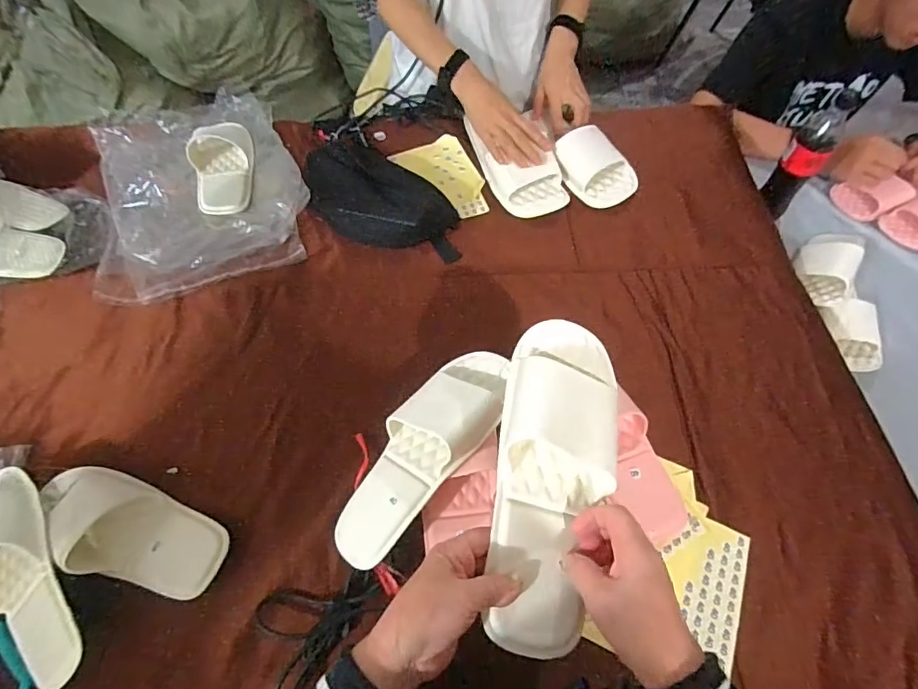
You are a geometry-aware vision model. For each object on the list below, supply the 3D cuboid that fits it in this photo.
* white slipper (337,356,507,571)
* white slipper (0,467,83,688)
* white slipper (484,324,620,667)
[{"bbox_3d":[-0.045,0.118,0.537,0.106,0.075,0.282,23,70,44],"label":"white slipper"},{"bbox_3d":[-0.454,0.239,0.488,0.092,0.064,0.231,-28,64,-15],"label":"white slipper"},{"bbox_3d":[0.081,0.109,0.405,0.097,0.058,0.268,9,73,5],"label":"white slipper"}]

